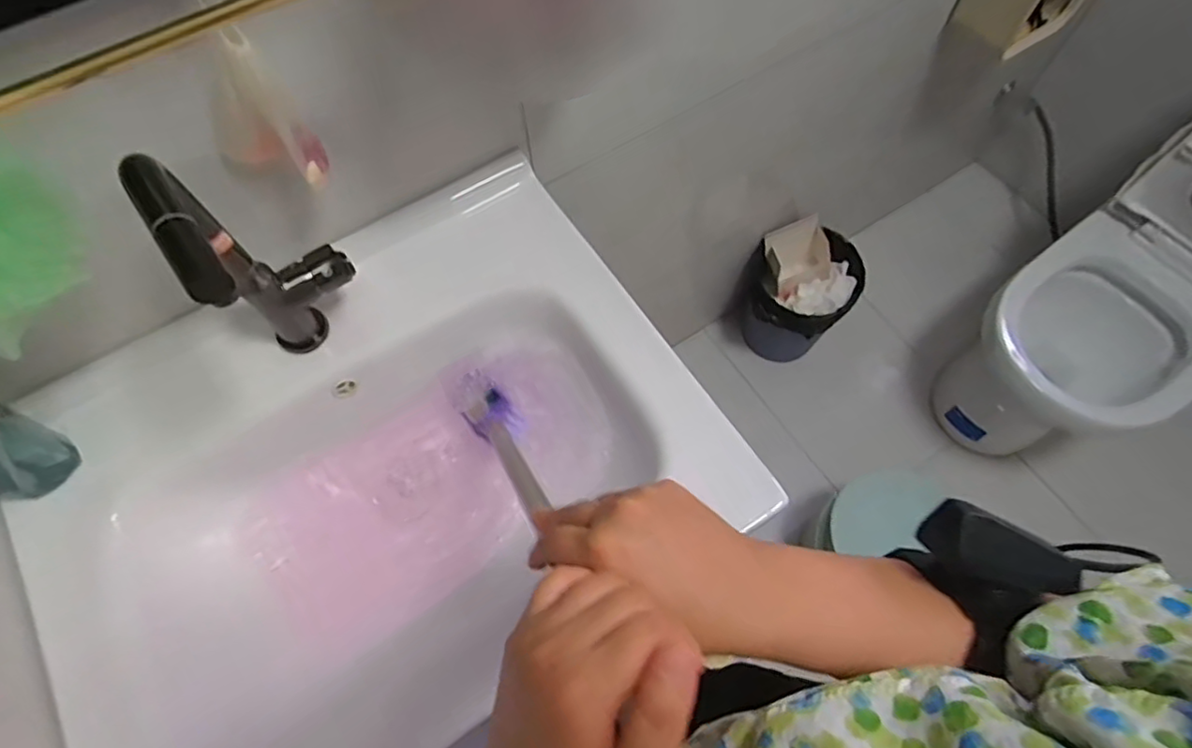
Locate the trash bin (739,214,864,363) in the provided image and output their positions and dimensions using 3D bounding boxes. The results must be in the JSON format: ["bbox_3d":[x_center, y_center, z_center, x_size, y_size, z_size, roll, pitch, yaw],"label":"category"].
[{"bbox_3d":[0.464,-0.181,1.464,0.228,0.284,0.249,0,66,1],"label":"trash bin"}]

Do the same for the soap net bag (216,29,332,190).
[{"bbox_3d":[-0.259,-0.192,0.467,0.072,0.111,0.052,-28,68,-11],"label":"soap net bag"}]

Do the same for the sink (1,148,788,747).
[{"bbox_3d":[-0.204,0.119,0.638,0.601,0.162,0.468,-32,69,-13],"label":"sink"}]

